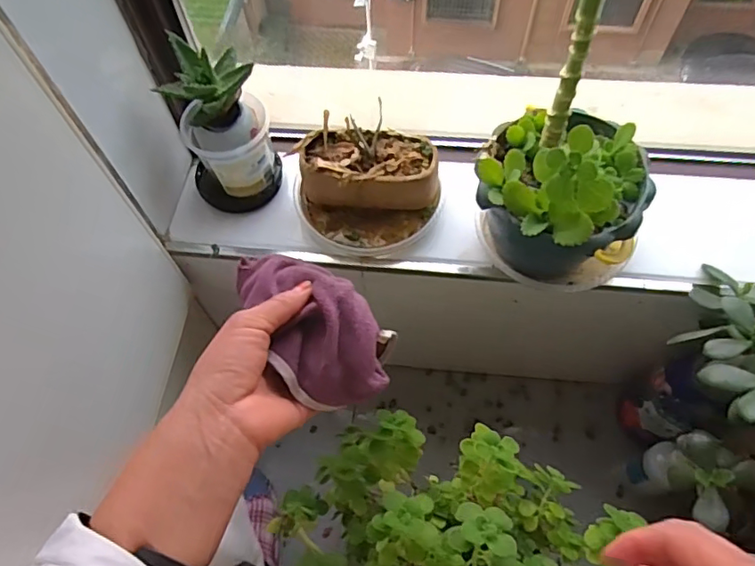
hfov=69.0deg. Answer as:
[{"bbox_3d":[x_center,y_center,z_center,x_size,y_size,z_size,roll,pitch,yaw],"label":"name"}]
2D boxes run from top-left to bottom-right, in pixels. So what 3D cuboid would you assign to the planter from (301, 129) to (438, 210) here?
[{"bbox_3d":[-0.009,-0.121,0.584,0.148,0.059,0.069,2,62,3],"label":"planter"}]

